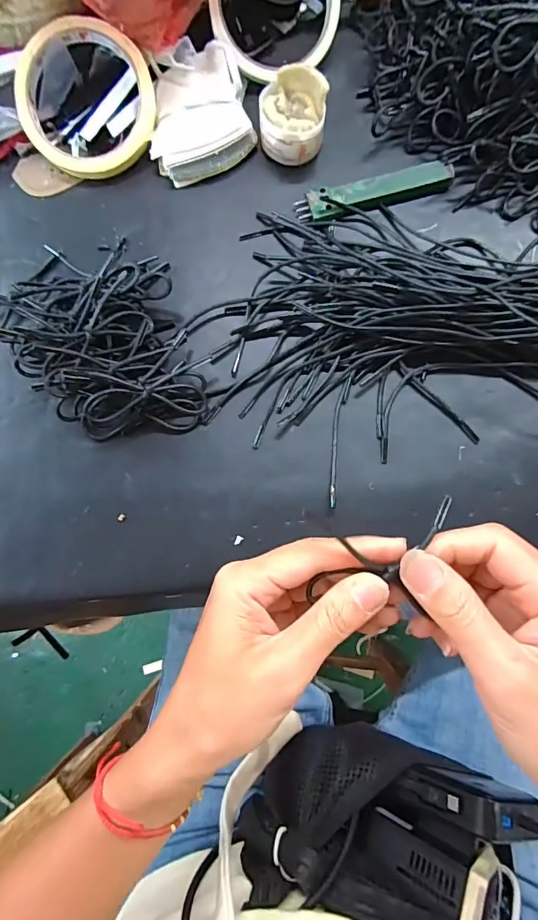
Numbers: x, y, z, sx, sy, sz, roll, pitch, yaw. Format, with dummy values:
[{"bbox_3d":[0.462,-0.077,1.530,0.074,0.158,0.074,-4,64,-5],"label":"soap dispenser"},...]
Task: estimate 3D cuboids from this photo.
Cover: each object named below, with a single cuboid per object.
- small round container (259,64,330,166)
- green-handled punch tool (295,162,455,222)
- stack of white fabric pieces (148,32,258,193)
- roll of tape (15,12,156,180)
[{"bbox_3d":[0.016,-0.236,0.300,0.043,0.043,0.048,-1,80,1],"label":"small round container"},{"bbox_3d":[0.073,-0.186,0.306,0.106,0.012,0.021,-15,80,-2],"label":"green-handled punch tool"},{"bbox_3d":[-0.051,-0.244,0.312,0.071,0.027,0.082,-17,80,-2],"label":"stack of white fabric pieces"},{"bbox_3d":[-0.125,-0.247,0.303,0.092,0.013,0.092,-1,105,-2],"label":"roll of tape"}]

